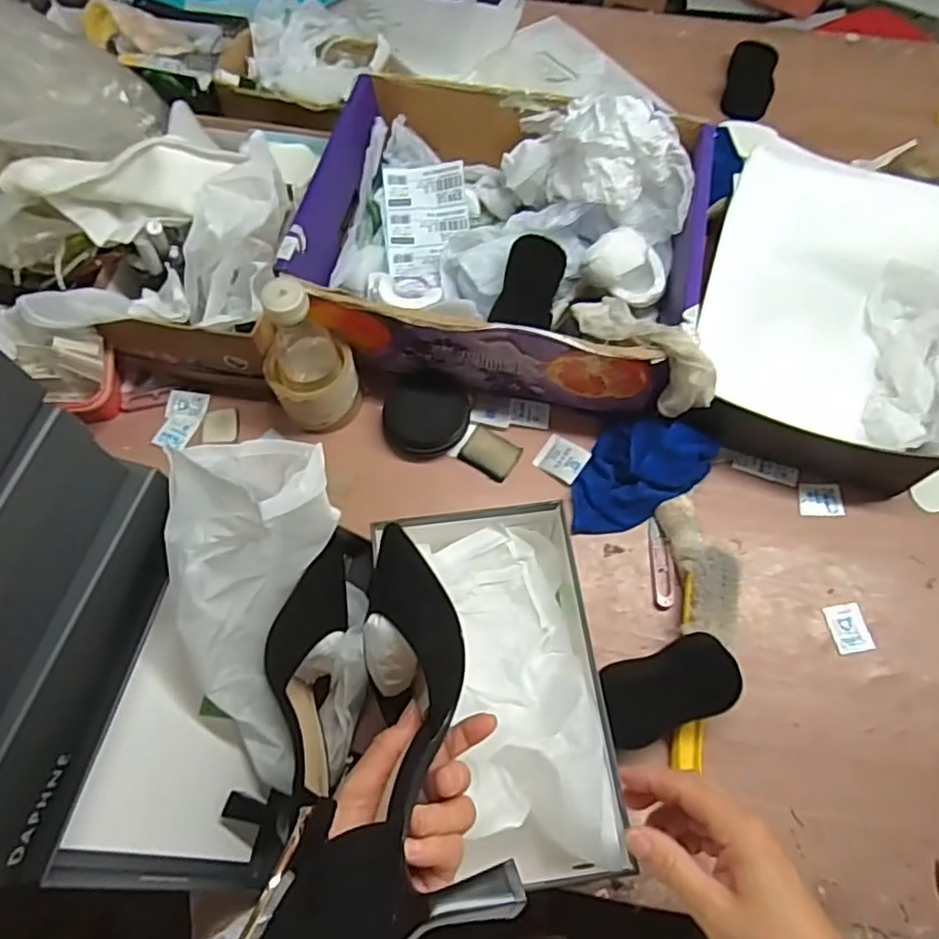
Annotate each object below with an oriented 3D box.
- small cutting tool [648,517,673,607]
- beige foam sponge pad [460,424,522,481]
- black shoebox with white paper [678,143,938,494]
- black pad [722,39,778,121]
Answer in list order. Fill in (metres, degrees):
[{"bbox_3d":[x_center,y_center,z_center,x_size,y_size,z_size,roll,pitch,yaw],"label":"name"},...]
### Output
[{"bbox_3d":[0.194,0.094,0.653,0.019,0.007,0.089,1,67,1],"label":"small cutting tool"},{"bbox_3d":[0.023,-0.018,0.703,0.057,0.005,0.049,30,70,12],"label":"beige foam sponge pad"},{"bbox_3d":[0.382,-0.165,0.699,0.247,0.130,0.320,17,68,7],"label":"black shoebox with white paper"},{"bbox_3d":[0.404,-0.554,0.922,0.062,0.030,0.144,11,67,5],"label":"black pad"}]

